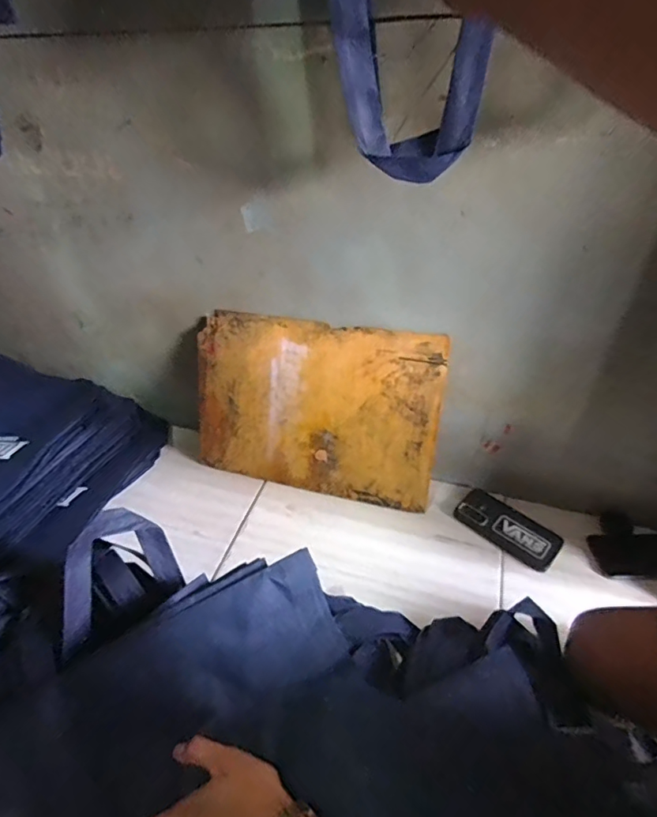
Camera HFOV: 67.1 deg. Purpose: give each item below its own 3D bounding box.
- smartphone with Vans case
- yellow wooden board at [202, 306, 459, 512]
[{"bbox_3d":[0.284,0.186,0.786,0.156,0.014,0.081,31,48,31],"label":"smartphone with Vans case"},{"bbox_3d":[-0.026,0.005,0.796,0.392,0.286,0.015,9,22,14],"label":"yellow wooden board"}]

